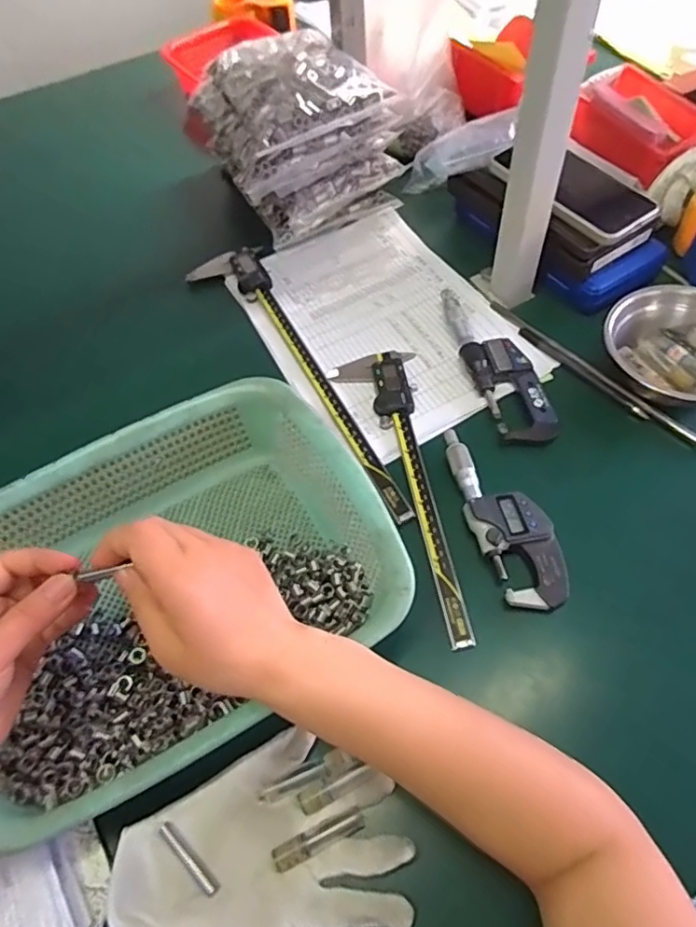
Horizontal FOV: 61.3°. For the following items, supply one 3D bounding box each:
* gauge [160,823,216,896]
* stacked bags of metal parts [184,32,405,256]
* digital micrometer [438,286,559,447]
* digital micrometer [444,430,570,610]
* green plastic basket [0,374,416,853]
[{"bbox_3d":[-0.098,0.240,0.357,0.049,0.006,0.007,38,67,24],"label":"gauge"},{"bbox_3d":[-0.057,-0.373,0.665,0.168,0.145,0.204,-23,58,-10],"label":"stacked bags of metal parts"},{"bbox_3d":[0.136,-0.095,0.543,0.052,0.022,0.180,-16,57,-6],"label":"digital micrometer"},{"bbox_3d":[0.120,0.036,0.463,0.054,0.021,0.162,-17,58,-7],"label":"digital micrometer"},{"bbox_3d":[-0.118,0.085,0.411,0.285,0.087,0.225,-29,60,-14],"label":"green plastic basket"}]

